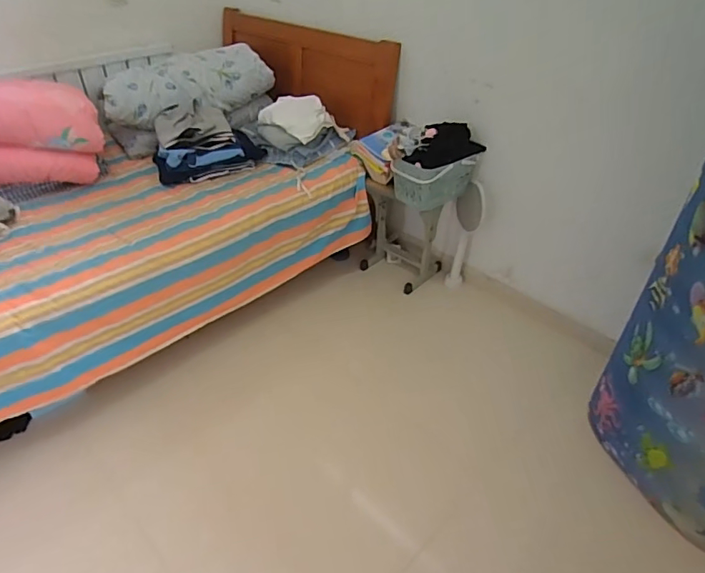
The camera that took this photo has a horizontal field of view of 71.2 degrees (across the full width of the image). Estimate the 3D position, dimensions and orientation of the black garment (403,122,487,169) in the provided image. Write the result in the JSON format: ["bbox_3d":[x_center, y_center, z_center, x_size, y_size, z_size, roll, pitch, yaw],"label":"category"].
[{"bbox_3d":[0.343,-0.538,1.867,0.329,0.111,0.131,-22,44,-26],"label":"black garment"}]

